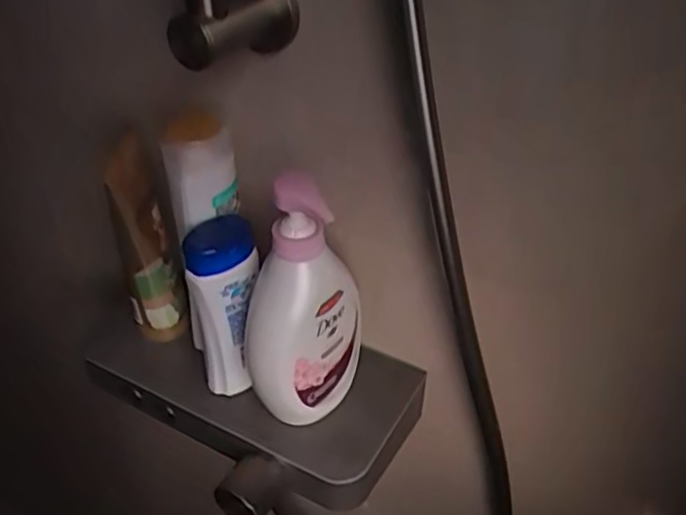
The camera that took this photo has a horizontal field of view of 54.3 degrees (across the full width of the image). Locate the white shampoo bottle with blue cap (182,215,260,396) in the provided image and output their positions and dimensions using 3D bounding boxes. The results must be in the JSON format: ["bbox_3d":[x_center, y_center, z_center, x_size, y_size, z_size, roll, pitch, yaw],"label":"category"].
[{"bbox_3d":[-0.094,0.045,0.538,0.049,0.163,0.049,8,39,11],"label":"white shampoo bottle with blue cap"}]

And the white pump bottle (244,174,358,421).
[{"bbox_3d":[-0.032,0.029,0.501,0.070,0.201,0.081,17,41,20],"label":"white pump bottle"}]

